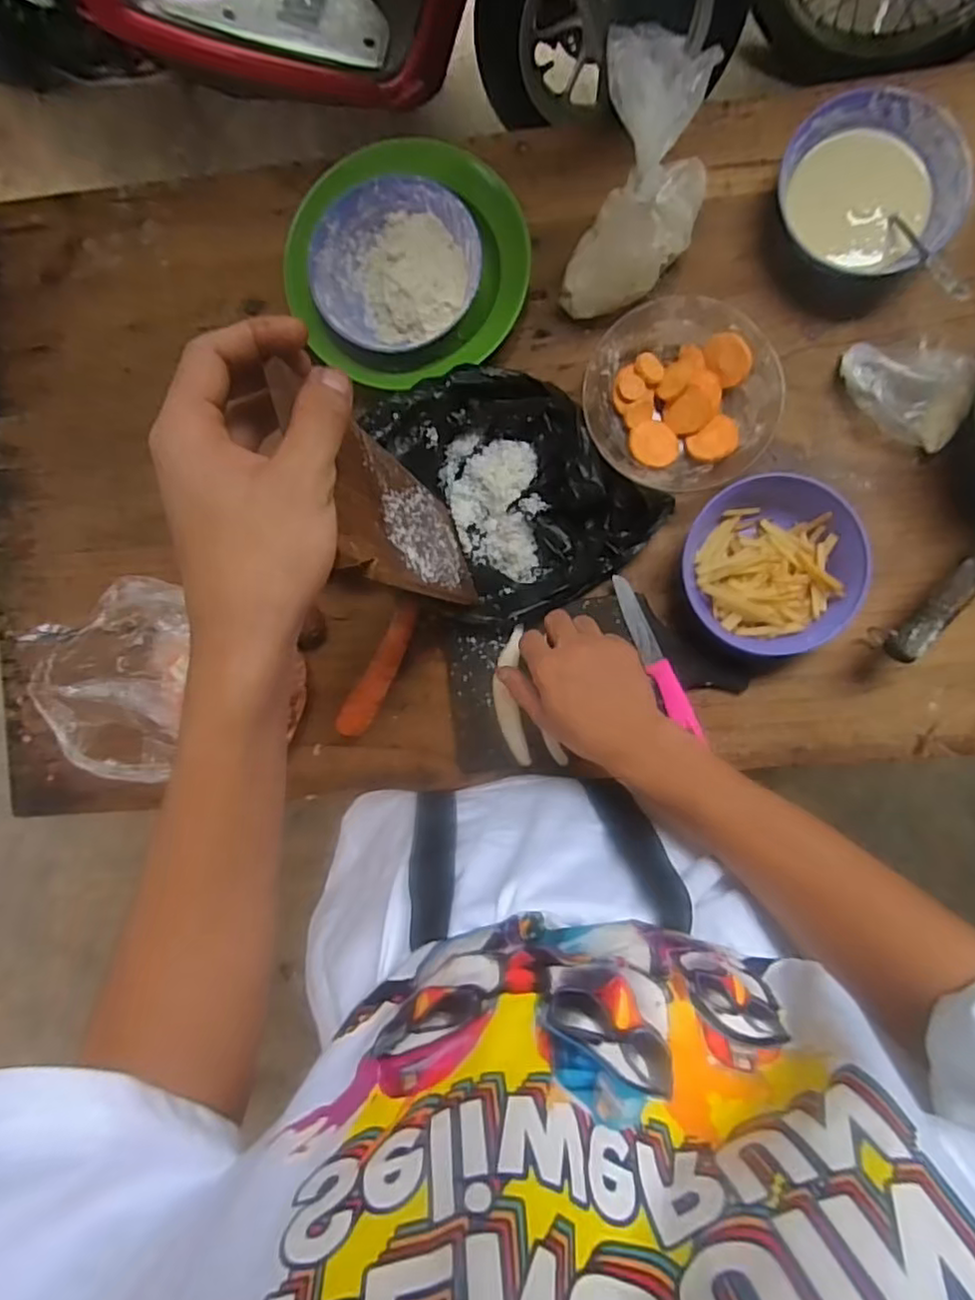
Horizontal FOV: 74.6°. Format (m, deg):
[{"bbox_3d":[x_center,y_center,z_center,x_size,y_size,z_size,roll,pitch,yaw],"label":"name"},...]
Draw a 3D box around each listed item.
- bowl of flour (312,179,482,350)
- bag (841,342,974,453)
[{"bbox_3d":[-0.078,-0.335,0.569,0.141,0.048,0.139,0,94,6],"label":"bowl of flour"},{"bbox_3d":[0.362,-0.232,0.551,0.109,0.031,0.086,24,96,4],"label":"bag"}]

